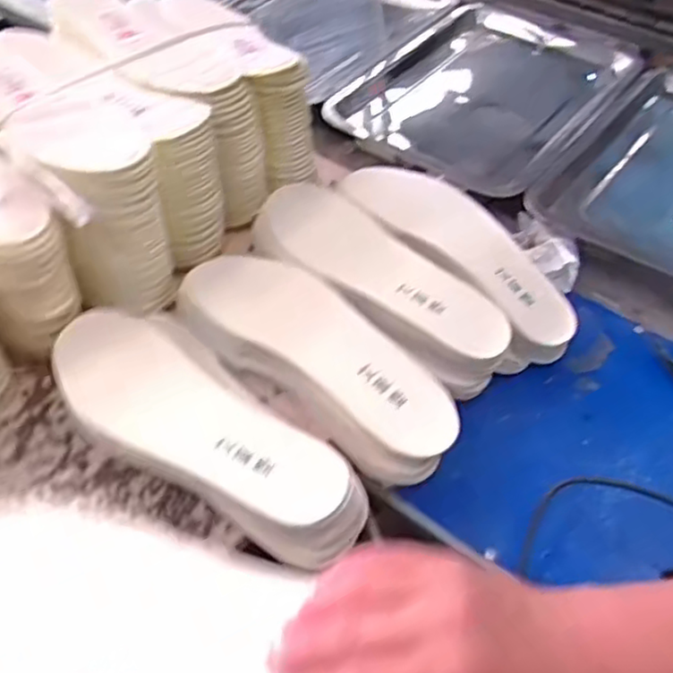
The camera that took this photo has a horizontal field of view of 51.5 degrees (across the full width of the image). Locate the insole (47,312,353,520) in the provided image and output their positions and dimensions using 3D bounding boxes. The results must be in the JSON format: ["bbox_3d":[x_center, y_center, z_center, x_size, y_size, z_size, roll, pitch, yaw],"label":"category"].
[{"bbox_3d":[-0.109,0.055,0.491,0.251,0.010,0.079,31,56,22],"label":"insole"}]

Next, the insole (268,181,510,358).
[{"bbox_3d":[0.036,-0.065,0.603,0.087,0.026,0.250,-36,60,-27],"label":"insole"}]

